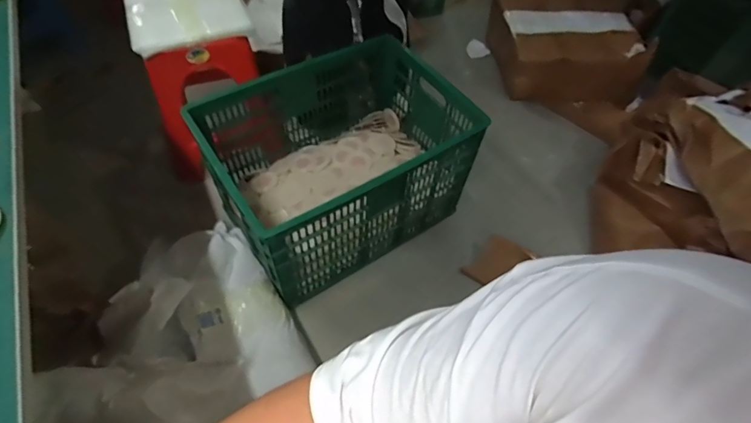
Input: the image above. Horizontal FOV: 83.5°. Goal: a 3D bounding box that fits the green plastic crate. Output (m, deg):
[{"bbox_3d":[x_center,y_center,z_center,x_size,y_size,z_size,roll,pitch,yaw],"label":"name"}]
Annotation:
[{"bbox_3d":[-0.119,-0.159,1.242,0.664,0.379,0.524,-28,62,-22],"label":"green plastic crate"}]

